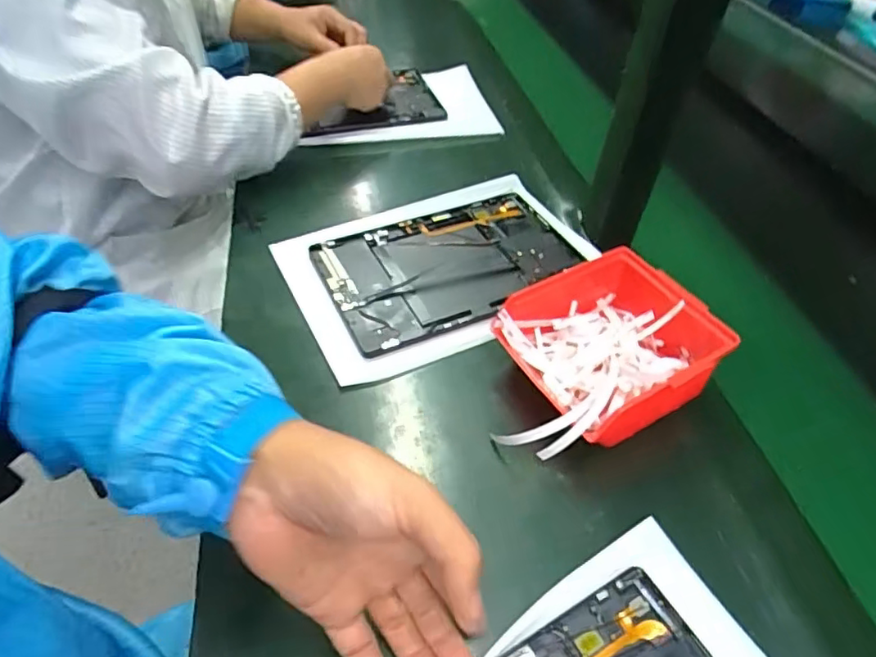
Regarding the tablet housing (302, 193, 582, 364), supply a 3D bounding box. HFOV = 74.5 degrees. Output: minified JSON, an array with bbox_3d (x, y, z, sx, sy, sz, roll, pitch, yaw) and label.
[{"bbox_3d":[0.015,-0.061,0.547,0.237,0.010,0.151,-18,51,-21],"label":"tablet housing"}]

